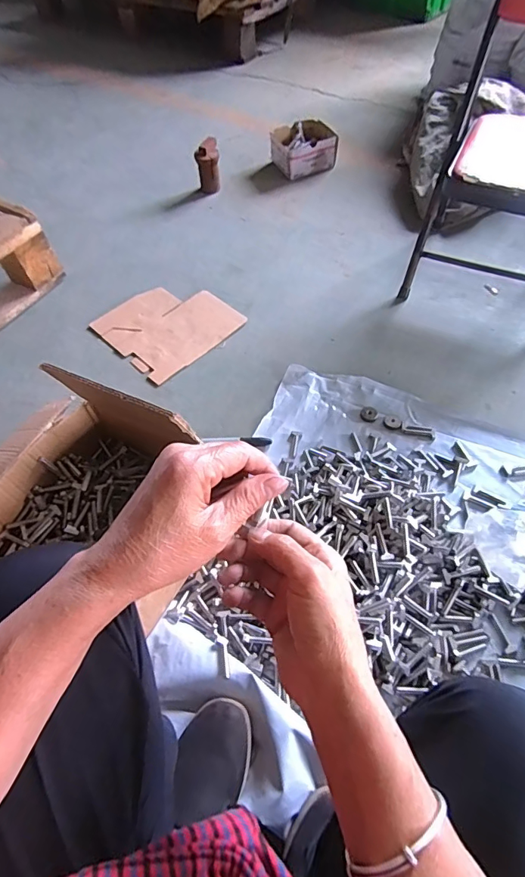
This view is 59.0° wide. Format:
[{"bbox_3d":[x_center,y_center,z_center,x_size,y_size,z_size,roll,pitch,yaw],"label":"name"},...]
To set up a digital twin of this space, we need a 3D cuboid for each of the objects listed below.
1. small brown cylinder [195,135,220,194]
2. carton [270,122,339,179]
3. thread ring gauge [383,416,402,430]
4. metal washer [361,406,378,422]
[{"bbox_3d":[-0.147,-0.762,1.300,0.067,0.116,0.052,-25,58,-13],"label":"small brown cylinder"},{"bbox_3d":[0.121,-0.860,1.375,0.177,0.074,0.163,-18,56,-8],"label":"carton"},{"bbox_3d":[0.239,-0.029,0.853,0.032,0.004,0.031,-2,57,3],"label":"thread ring gauge"},{"bbox_3d":[0.200,-0.046,0.866,0.032,0.004,0.032,-2,57,3],"label":"metal washer"}]

